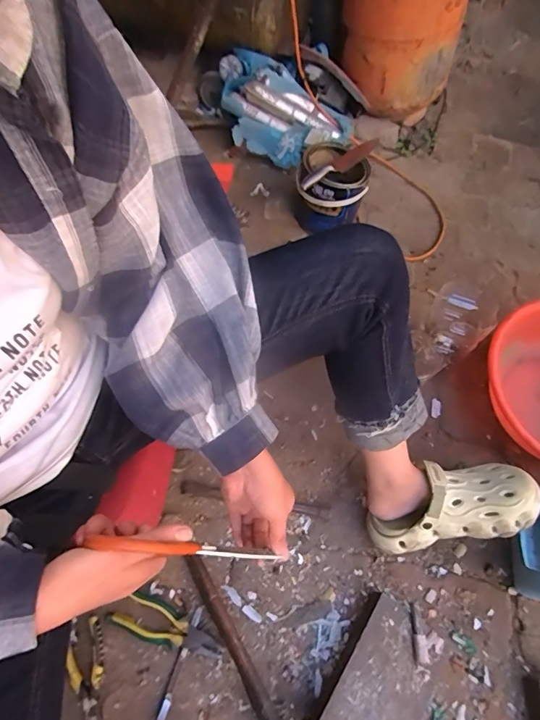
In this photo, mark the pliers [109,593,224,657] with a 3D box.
[{"bbox_3d":[-0.166,0.430,0.661,0.179,0.015,0.057,22,65,11],"label":"pliers"}]

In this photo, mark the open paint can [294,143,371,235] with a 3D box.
[{"bbox_3d":[0.151,-0.426,1.031,0.166,0.144,0.188,7,63,4],"label":"open paint can"}]

